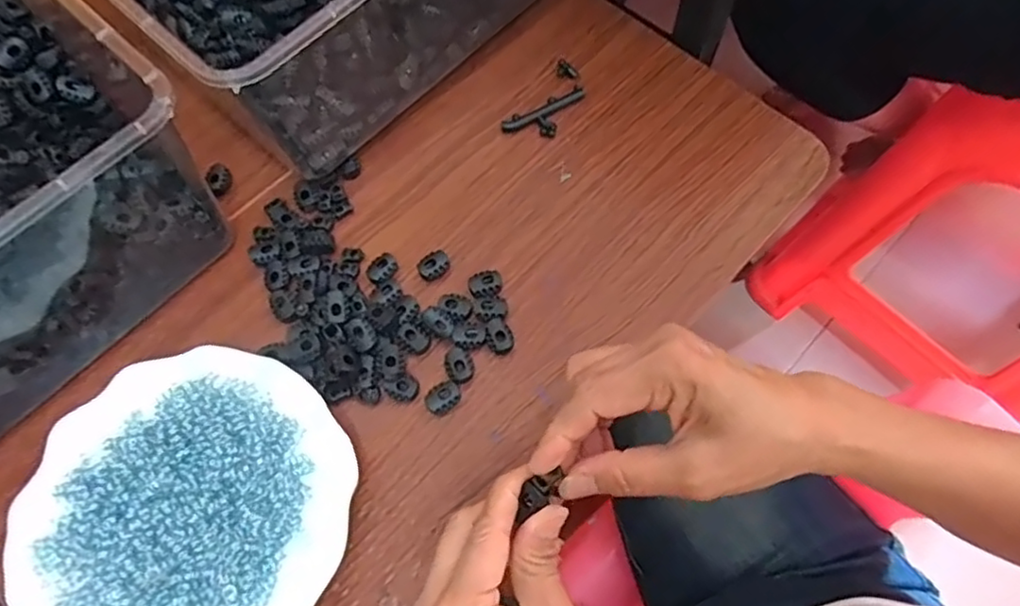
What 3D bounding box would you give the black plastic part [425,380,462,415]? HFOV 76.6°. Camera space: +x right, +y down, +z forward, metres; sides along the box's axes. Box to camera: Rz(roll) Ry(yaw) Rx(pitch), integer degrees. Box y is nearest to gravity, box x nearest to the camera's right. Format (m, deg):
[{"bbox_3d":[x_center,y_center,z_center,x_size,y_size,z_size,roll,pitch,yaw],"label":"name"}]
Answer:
[{"bbox_3d":[-0.042,0.059,0.406,0.023,0.011,0.016,-34,71,-12],"label":"black plastic part"}]

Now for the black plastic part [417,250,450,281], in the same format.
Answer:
[{"bbox_3d":[-0.052,-0.025,0.443,0.022,0.011,0.016,-24,69,-9],"label":"black plastic part"}]

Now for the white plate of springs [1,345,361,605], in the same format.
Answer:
[{"bbox_3d":[-0.184,0.120,0.377,0.180,0.031,0.180,0,67,1],"label":"white plate of springs"}]

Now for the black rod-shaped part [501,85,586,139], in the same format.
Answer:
[{"bbox_3d":[0.030,-0.141,0.492,0.069,0.005,0.029,-28,69,-10],"label":"black rod-shaped part"}]

